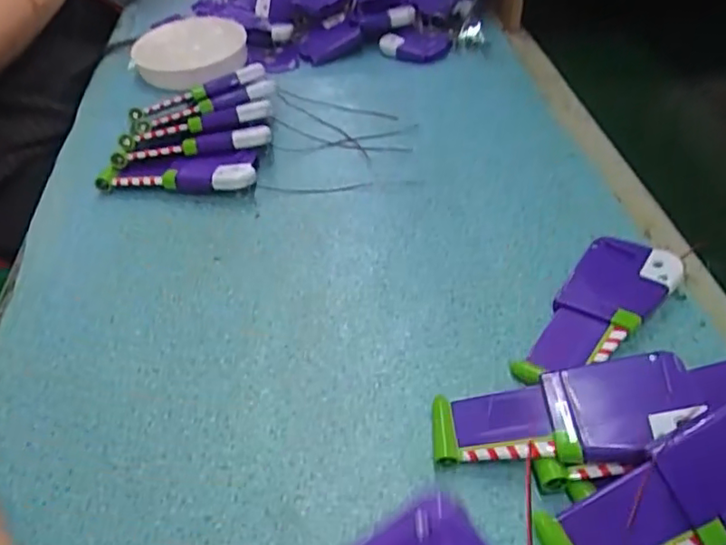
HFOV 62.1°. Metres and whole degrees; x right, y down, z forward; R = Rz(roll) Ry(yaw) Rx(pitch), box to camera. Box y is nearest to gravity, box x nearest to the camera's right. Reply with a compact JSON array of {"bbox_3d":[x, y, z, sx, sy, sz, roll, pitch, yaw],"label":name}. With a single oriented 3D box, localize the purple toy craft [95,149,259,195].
[{"bbox_3d":[-0.136,-0.072,0.447,0.117,0.020,0.038,-2,44,4],"label":"purple toy craft"}]

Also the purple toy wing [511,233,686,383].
[{"bbox_3d":[0.130,0.023,0.338,0.049,0.018,0.121,30,54,31],"label":"purple toy wing"}]

